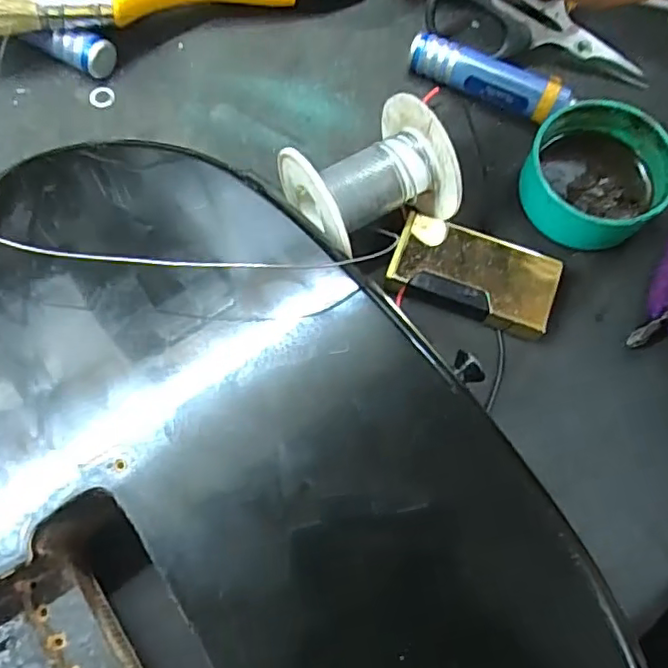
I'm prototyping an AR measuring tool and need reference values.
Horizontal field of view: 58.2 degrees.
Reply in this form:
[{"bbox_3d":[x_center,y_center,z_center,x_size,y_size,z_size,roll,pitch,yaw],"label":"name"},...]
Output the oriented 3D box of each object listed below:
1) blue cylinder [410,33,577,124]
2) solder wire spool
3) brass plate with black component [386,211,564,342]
[{"bbox_3d":[0.074,-0.122,0.287,0.077,0.015,0.019,28,72,7],"label":"blue cylinder"},{"bbox_3d":[0.014,-0.058,0.247,0.059,0.053,0.050,-32,75,-12],"label":"solder wire spool"},{"bbox_3d":[0.059,-0.024,0.256,0.068,0.015,0.034,20,72,4],"label":"brass plate with black component"}]

